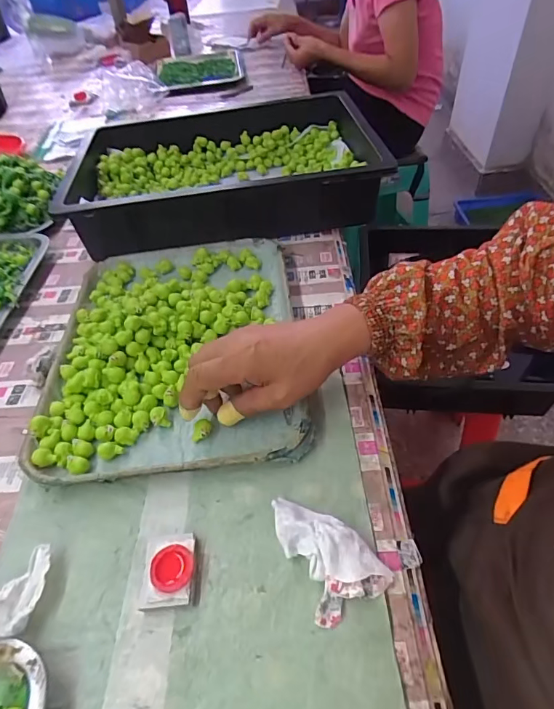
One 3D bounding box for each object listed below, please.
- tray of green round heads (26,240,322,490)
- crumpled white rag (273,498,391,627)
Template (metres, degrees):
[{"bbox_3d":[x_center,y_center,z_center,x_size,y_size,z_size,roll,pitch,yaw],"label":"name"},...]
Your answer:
[{"bbox_3d":[-0.111,-0.024,0.474,0.252,0.038,0.332,-7,47,0],"label":"tray of green round heads"},{"bbox_3d":[0.035,0.140,0.321,0.056,0.022,0.090,-25,49,-16],"label":"crumpled white rag"}]

